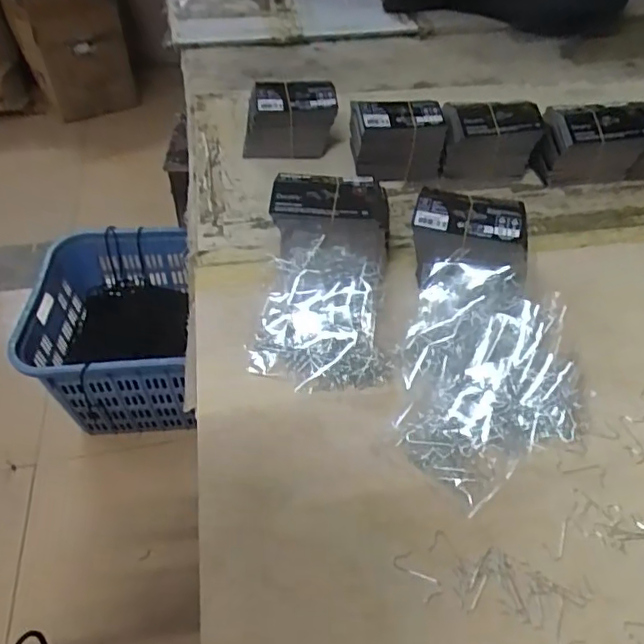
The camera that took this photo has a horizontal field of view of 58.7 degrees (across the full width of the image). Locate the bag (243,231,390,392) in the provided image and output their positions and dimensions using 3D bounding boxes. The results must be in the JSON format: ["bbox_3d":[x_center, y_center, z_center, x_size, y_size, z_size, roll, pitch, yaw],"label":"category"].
[{"bbox_3d":[-0.005,-0.007,0.508,0.117,0.048,0.138,-2,47,-2],"label":"bag"}]

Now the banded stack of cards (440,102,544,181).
[{"bbox_3d":[0.201,-0.219,0.697,0.111,0.080,0.064,1,47,1],"label":"banded stack of cards"}]

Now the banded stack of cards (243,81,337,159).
[{"bbox_3d":[-0.042,-0.250,0.724,0.116,0.081,0.043,-5,47,-5],"label":"banded stack of cards"}]

